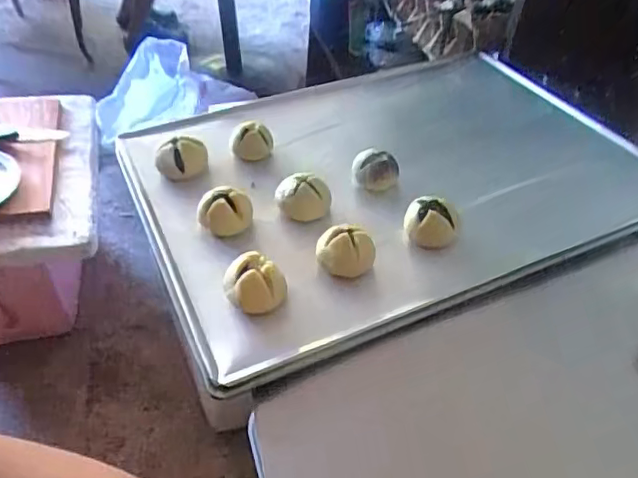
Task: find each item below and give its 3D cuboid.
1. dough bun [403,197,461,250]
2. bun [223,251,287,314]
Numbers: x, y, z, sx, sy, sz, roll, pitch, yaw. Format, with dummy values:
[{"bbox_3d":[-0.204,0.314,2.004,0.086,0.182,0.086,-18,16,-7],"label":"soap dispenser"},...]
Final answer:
[{"bbox_3d":[0.090,-0.011,0.469,0.043,0.035,0.035,15,45,12],"label":"dough bun"},{"bbox_3d":[-0.048,0.033,0.426,0.042,0.037,0.031,18,45,15],"label":"bun"}]

